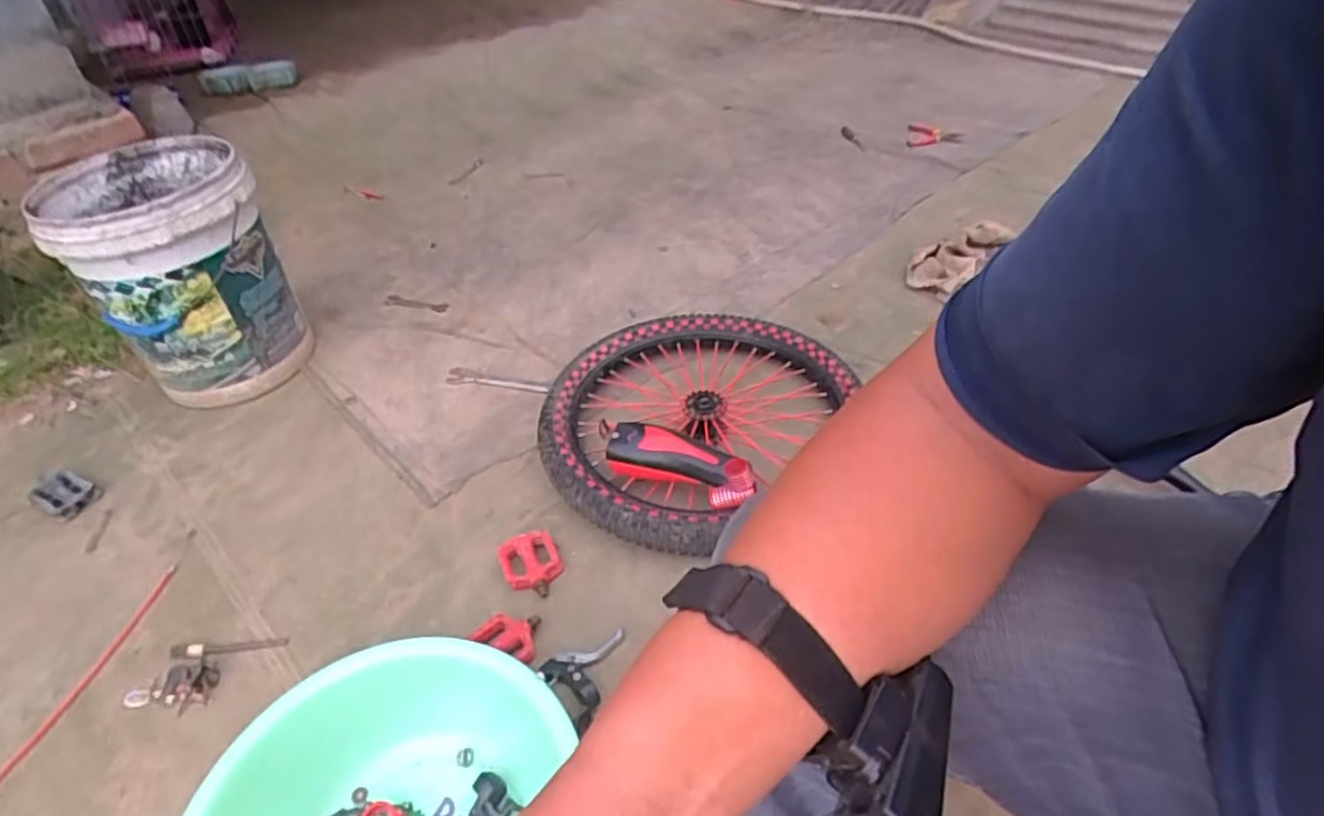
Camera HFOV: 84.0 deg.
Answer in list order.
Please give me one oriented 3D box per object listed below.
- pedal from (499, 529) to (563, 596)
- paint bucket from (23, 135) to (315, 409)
[{"bbox_3d":[-0.179,0.207,1.001,0.076,0.030,0.088,-19,42,-19],"label":"pedal"},{"bbox_3d":[-0.834,-0.221,1.291,0.290,0.384,0.307,-2,39,1],"label":"paint bucket"}]

